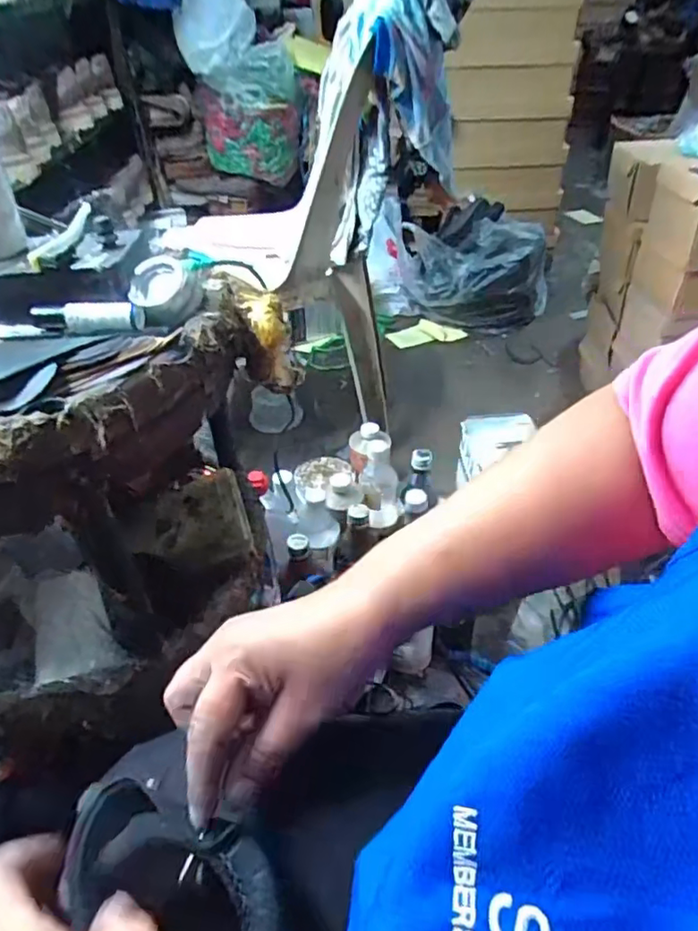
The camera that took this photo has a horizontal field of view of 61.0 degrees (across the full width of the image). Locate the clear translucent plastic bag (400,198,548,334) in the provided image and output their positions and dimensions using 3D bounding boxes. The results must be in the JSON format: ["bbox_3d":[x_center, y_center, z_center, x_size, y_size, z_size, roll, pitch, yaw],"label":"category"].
[{"bbox_3d":[0.352,-0.558,1.653,0.401,0.233,0.322,6,41,9],"label":"clear translucent plastic bag"}]

